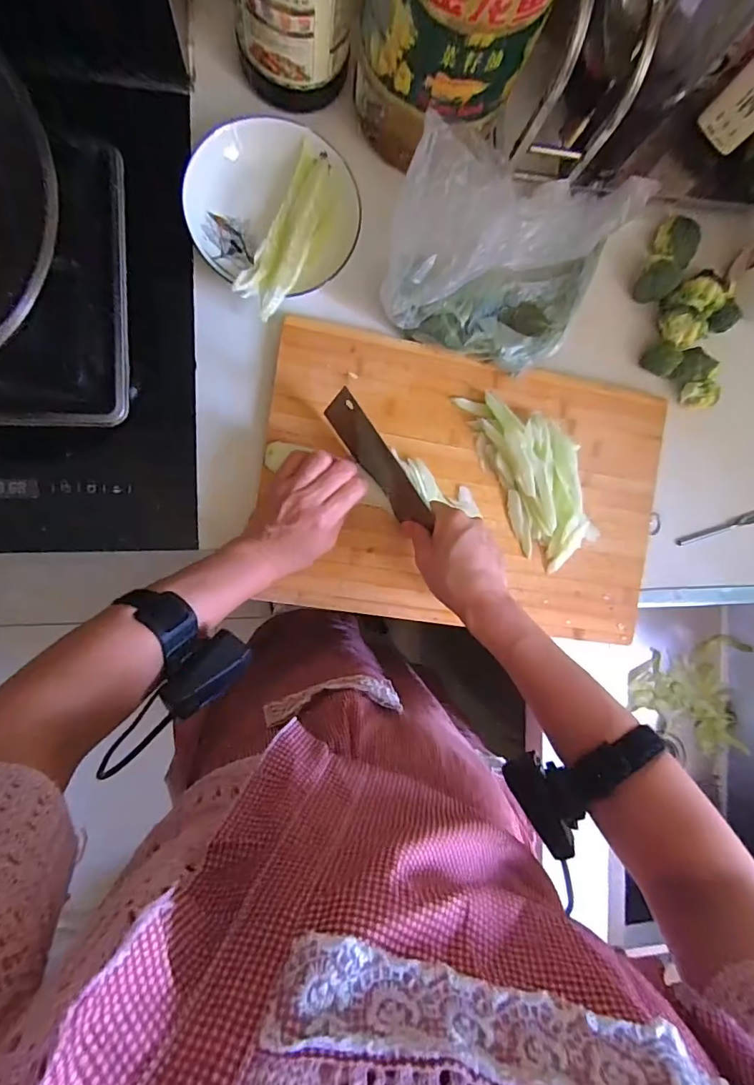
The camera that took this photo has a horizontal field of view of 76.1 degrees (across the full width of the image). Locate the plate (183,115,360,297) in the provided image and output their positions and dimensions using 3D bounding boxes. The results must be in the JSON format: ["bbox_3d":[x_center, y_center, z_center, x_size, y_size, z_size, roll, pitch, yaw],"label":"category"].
[{"bbox_3d":[-0.103,-0.347,0.492,0.164,0.051,0.159,0,92,-9],"label":"plate"}]

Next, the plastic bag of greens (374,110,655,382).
[{"bbox_3d":[0.149,-0.293,0.499,0.273,0.092,0.193,2,92,-9],"label":"plastic bag of greens"}]

